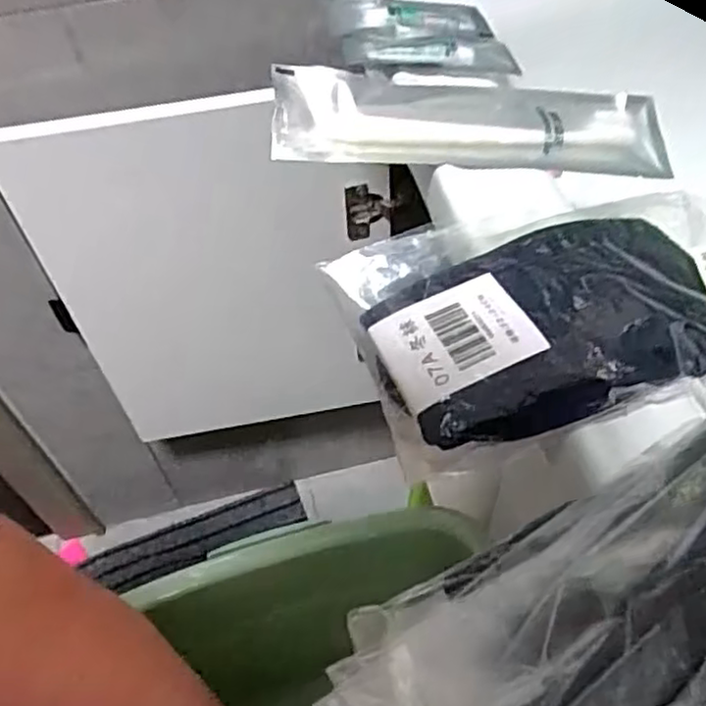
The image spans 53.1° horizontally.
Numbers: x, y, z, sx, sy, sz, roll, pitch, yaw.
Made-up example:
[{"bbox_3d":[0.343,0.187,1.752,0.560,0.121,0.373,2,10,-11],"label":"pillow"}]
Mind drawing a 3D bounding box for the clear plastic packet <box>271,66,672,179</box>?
[{"bbox_3d":[0.066,-0.124,0.377,0.216,0.023,0.056,0,50,-12],"label":"clear plastic packet"}]

